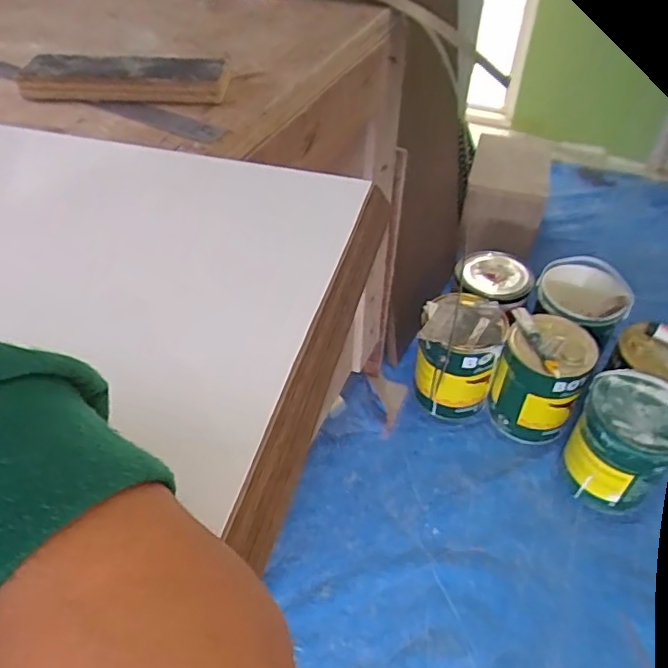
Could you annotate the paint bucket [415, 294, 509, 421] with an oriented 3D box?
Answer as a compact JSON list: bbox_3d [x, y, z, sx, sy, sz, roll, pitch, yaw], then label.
[{"bbox_3d":[0.249,0.049,1.210,0.158,0.227,0.150,0,45,0],"label":"paint bucket"}]

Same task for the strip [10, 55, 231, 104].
[{"bbox_3d":[-0.188,-0.230,0.531,0.185,0.019,0.056,2,45,1],"label":"strip"}]

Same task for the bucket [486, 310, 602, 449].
[{"bbox_3d":[0.404,0.092,1.174,0.156,0.211,0.152,0,45,0],"label":"bucket"}]

